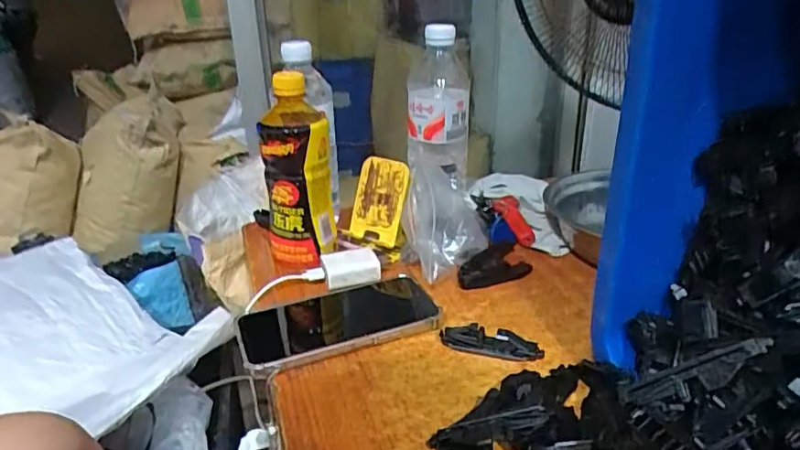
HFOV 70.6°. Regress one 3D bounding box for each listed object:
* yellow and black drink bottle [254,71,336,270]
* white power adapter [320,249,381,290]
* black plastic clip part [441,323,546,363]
[{"bbox_3d":[-0.107,-0.055,0.563,0.073,0.181,0.068,-6,24,-7],"label":"yellow and black drink bottle"},{"bbox_3d":[-0.049,0.043,0.557,0.054,0.021,0.041,-8,25,-12],"label":"white power adapter"},{"bbox_3d":[0.072,0.094,0.452,0.079,0.019,0.018,7,26,21],"label":"black plastic clip part"}]

